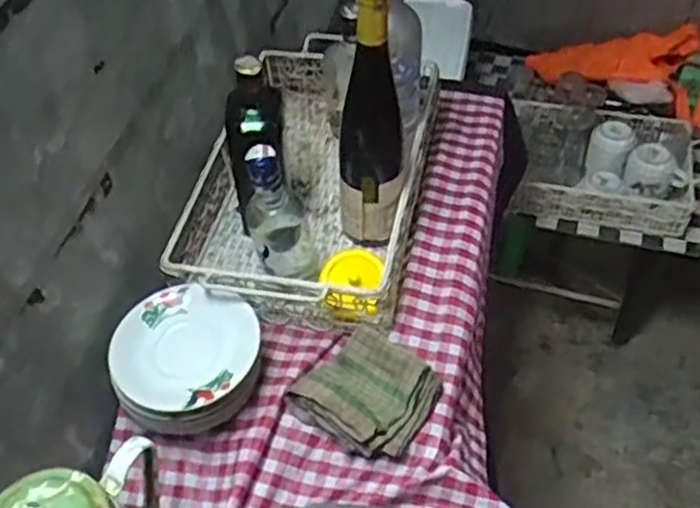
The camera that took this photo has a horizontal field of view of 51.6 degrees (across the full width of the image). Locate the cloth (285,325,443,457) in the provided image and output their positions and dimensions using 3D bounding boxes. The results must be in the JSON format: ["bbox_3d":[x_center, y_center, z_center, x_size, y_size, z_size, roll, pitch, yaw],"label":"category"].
[{"bbox_3d":[0.019,0.138,0.733,0.119,0.033,0.113,27,56,26],"label":"cloth"}]

